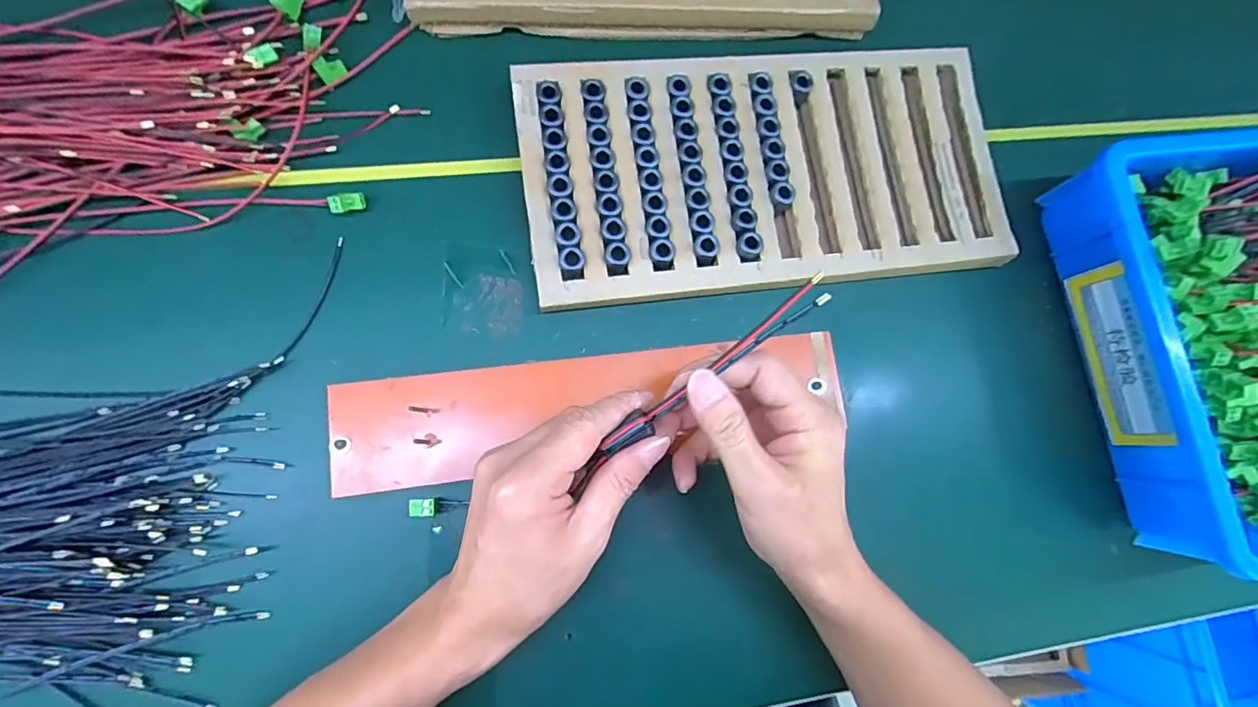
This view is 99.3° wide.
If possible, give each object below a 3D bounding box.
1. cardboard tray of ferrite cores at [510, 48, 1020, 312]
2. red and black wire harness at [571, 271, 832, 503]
[{"bbox_3d":[0.106,-0.136,0.400,0.359,0.032,0.175,-7,84,-9],"label":"cardboard tray of ferrite cores"},{"bbox_3d":[0.034,0.017,0.280,0.164,0.017,0.014,-39,90,8],"label":"red and black wire harness"}]

